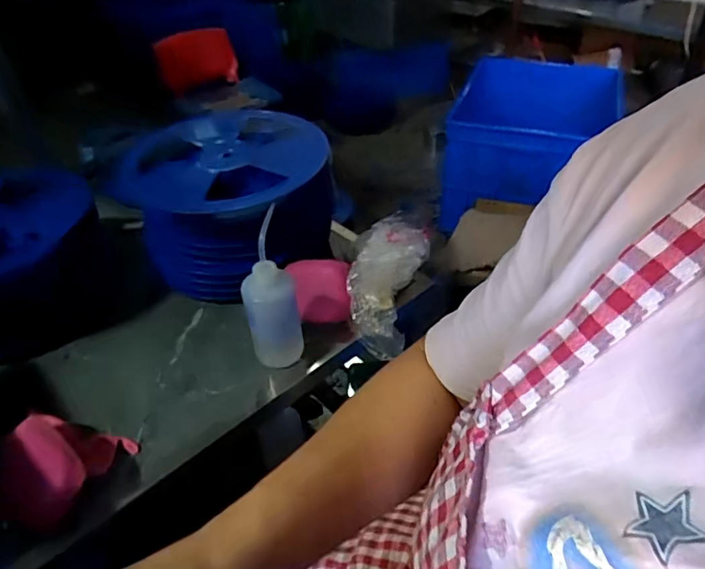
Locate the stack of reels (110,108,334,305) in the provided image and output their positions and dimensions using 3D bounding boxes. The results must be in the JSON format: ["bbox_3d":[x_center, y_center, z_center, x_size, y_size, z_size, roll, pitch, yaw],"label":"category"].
[{"bbox_3d":[-0.192,-0.122,0.870,0.304,0.209,0.347,0,40,2],"label":"stack of reels"}]

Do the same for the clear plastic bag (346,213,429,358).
[{"bbox_3d":[0.051,-0.010,0.806,0.103,0.091,0.231,10,62,13],"label":"clear plastic bag"}]

